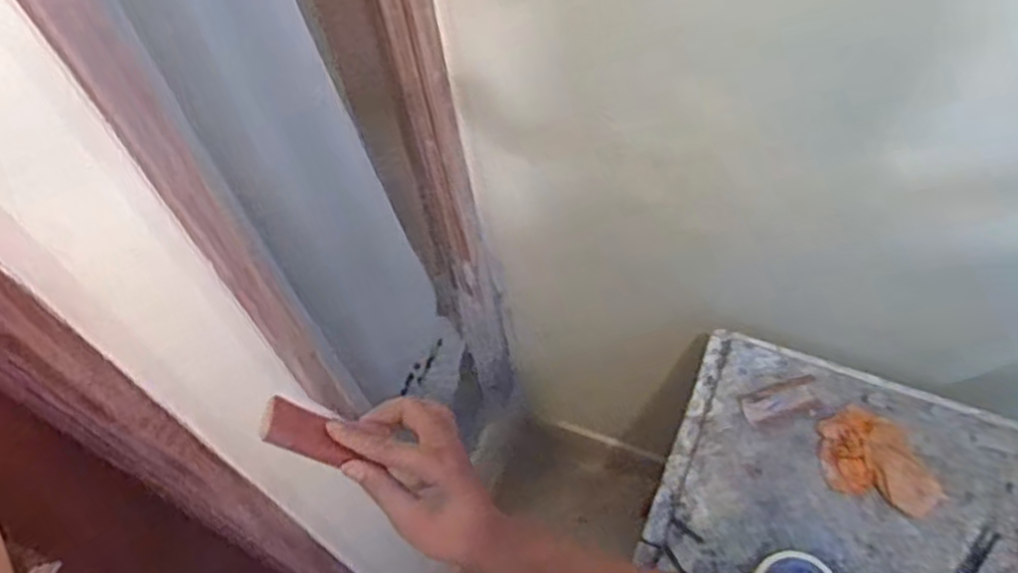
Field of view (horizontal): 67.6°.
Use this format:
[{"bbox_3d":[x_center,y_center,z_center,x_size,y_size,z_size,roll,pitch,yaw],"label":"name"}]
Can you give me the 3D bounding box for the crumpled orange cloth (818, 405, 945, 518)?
[{"bbox_3d":[0.449,0.201,0.915,0.144,0.037,0.114,18,60,16],"label":"crumpled orange cloth"}]

